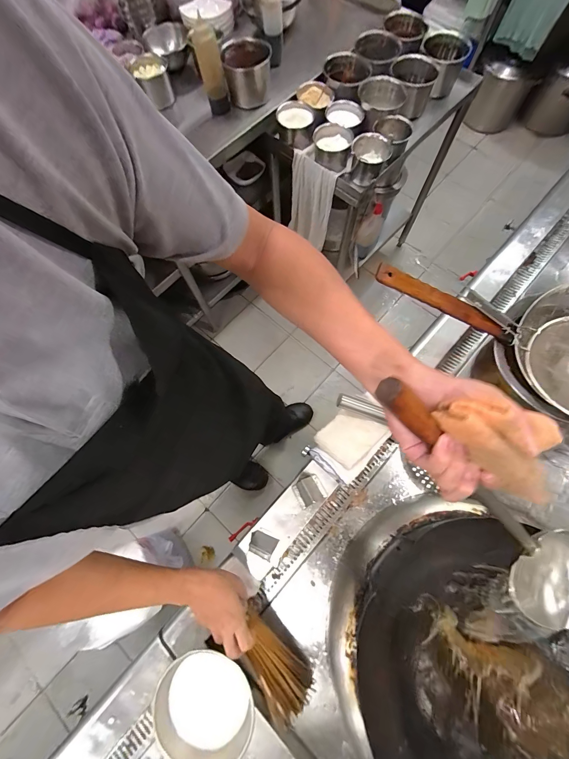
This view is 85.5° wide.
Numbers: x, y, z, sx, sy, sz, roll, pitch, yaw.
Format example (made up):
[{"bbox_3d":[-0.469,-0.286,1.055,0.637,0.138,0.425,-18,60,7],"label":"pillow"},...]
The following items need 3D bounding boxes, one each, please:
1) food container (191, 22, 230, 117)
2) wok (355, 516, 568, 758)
[{"bbox_3d":[-0.222,-0.931,0.934,0.060,0.196,0.071,-20,43,-4],"label":"food container"},{"bbox_3d":[0.331,0.468,0.464,0.399,0.122,0.385,34,77,12],"label":"wok"}]

